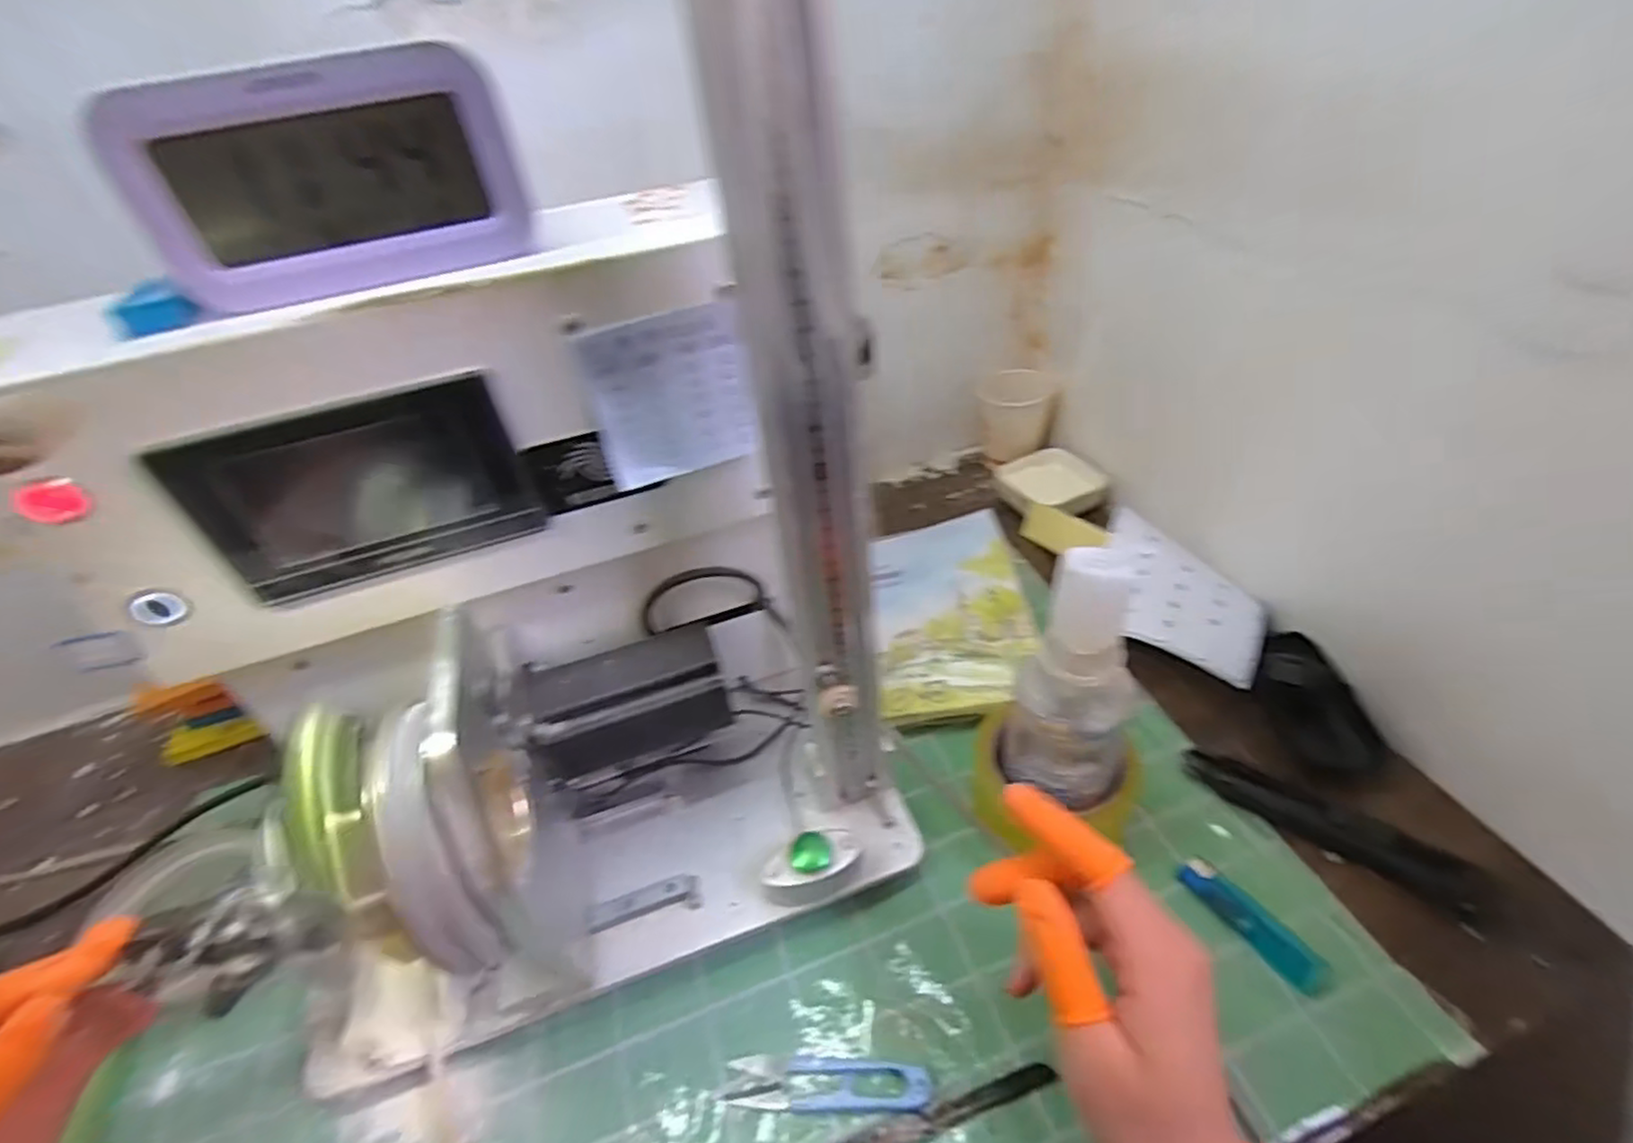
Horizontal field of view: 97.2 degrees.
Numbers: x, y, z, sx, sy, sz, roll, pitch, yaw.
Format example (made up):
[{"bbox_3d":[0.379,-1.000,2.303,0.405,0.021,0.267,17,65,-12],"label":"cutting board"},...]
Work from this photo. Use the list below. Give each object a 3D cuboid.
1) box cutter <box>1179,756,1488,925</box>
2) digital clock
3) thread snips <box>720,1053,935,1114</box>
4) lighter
[{"bbox_3d":[0.302,0.149,0.429,0.152,0.019,0.022,28,52,34],"label":"box cutter"},{"bbox_3d":[-0.188,-0.153,0.283,0.134,0.075,0.029,-18,42,-12],"label":"digital clock"},{"bbox_3d":[0.006,0.257,0.362,0.101,0.009,0.025,-3,41,5],"label":"thread snips"},{"bbox_3d":[0.240,0.192,0.397,0.019,0.010,0.081,-25,44,-19],"label":"lighter"}]

